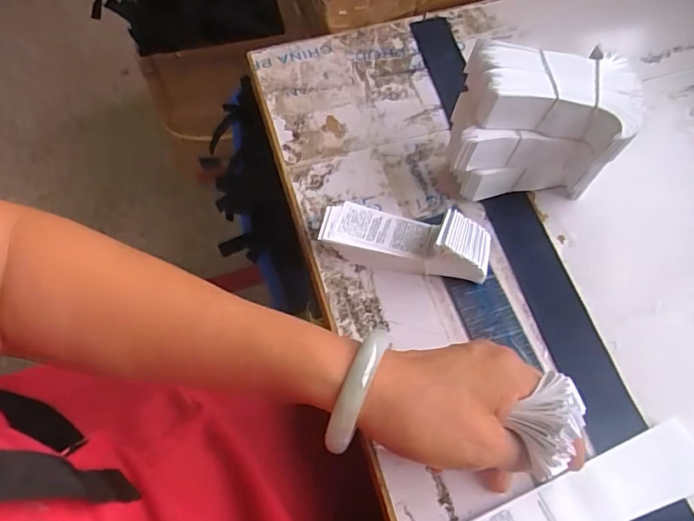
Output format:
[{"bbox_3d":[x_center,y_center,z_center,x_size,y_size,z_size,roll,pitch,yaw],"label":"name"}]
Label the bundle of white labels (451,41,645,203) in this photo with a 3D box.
[{"bbox_3d":[0.140,-0.098,0.385,0.120,0.106,0.075,8,61,6],"label":"bundle of white labels"}]

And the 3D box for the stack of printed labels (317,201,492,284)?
[{"bbox_3d":[0.042,-0.016,0.373,0.122,0.052,0.037,17,62,10],"label":"stack of printed labels"}]

